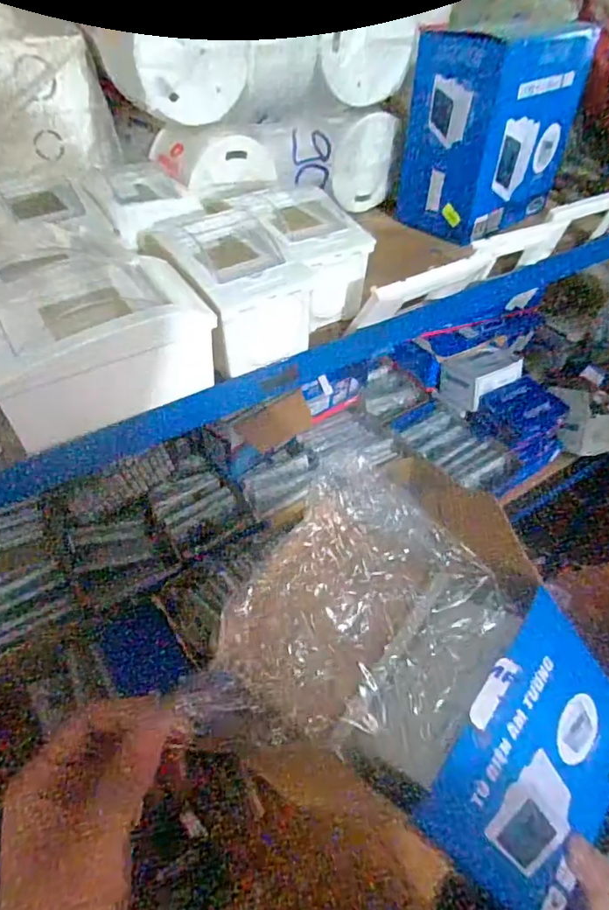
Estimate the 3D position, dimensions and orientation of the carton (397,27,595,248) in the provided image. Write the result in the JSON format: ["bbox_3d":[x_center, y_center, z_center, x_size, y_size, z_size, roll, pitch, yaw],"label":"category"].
[{"bbox_3d":[0.187,-0.328,0.532,0.107,0.162,0.158,36,55,28],"label":"carton"}]

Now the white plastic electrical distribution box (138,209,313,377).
[{"bbox_3d":[-0.048,-0.117,0.374,0.078,0.066,0.104,-25,52,-24],"label":"white plastic electrical distribution box"}]

